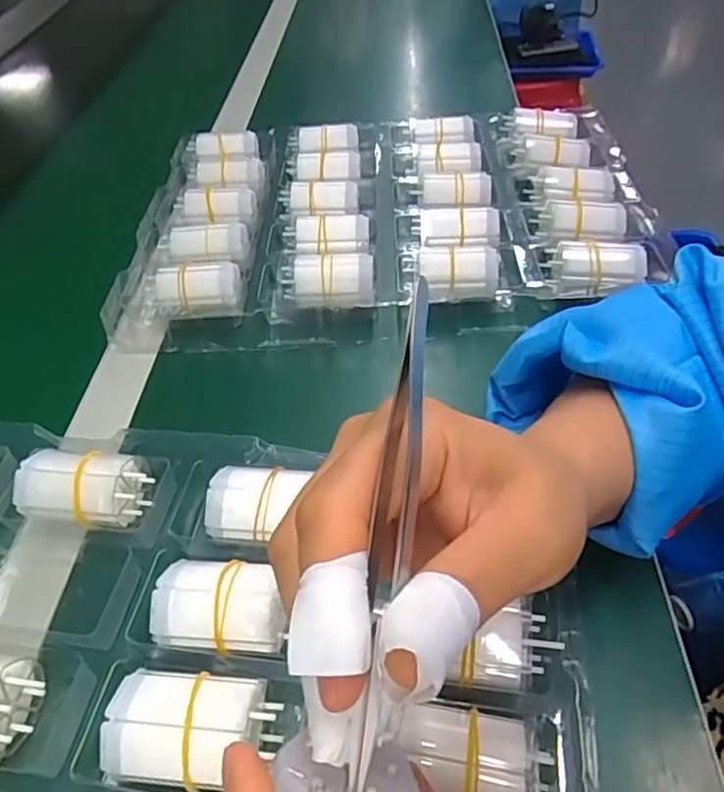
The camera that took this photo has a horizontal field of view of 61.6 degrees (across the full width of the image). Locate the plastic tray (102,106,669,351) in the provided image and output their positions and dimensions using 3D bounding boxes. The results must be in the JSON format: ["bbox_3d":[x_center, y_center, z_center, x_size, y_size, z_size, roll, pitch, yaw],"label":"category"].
[{"bbox_3d":[0.017,-0.160,0.505,0.404,0.039,0.291,-5,48,2],"label":"plastic tray"}]

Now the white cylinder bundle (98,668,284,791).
[{"bbox_3d":[-0.066,0.135,0.243,0.063,0.036,0.039,0,48,7],"label":"white cylinder bundle"}]

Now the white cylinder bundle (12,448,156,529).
[{"bbox_3d":[-0.148,0.050,0.325,0.063,0.031,0.042,5,49,11],"label":"white cylinder bundle"}]

